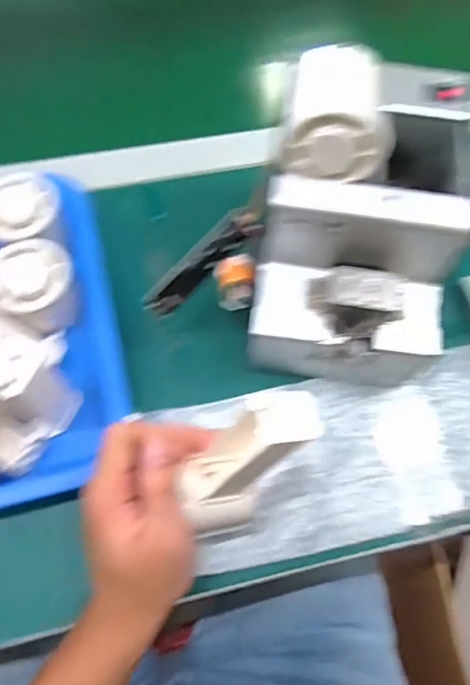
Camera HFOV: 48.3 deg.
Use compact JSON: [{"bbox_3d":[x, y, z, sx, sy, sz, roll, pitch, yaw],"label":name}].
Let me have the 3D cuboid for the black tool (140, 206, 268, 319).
[{"bbox_3d":[-0.023,-0.056,0.368,0.096,0.023,0.018,-42,73,2],"label":"black tool"}]

